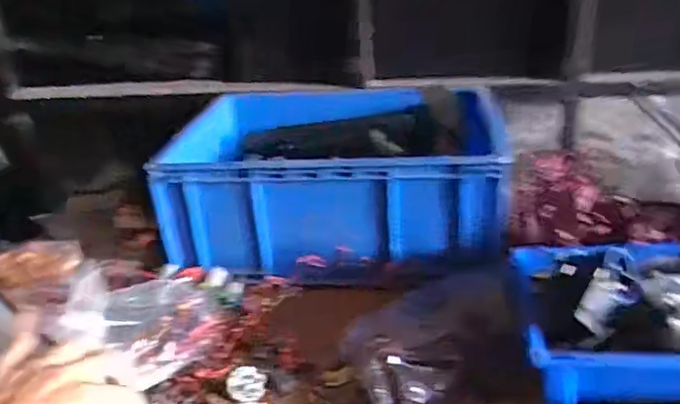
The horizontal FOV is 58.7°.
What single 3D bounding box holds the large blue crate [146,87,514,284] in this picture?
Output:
[{"bbox_3d":[-0.001,-0.049,0.961,0.476,0.158,0.377,-1,25,7],"label":"large blue crate"}]

